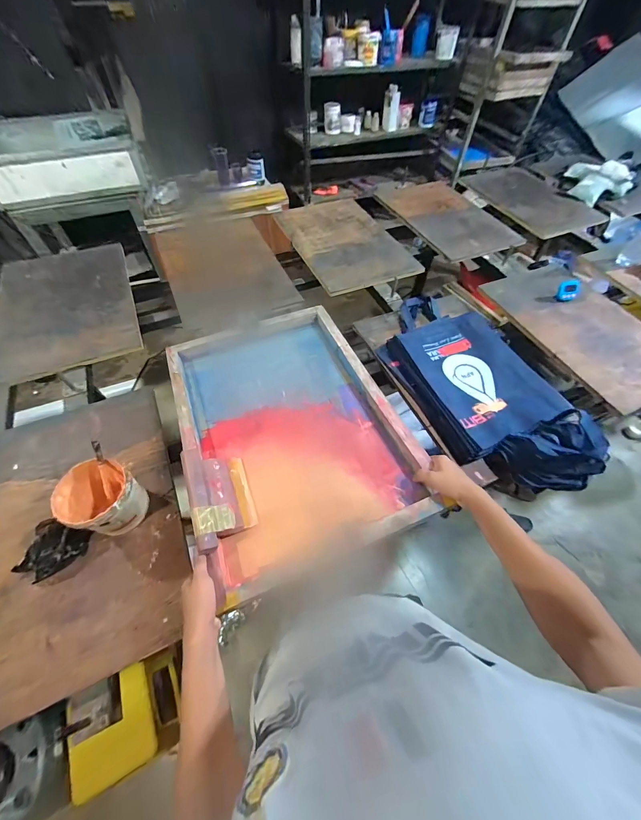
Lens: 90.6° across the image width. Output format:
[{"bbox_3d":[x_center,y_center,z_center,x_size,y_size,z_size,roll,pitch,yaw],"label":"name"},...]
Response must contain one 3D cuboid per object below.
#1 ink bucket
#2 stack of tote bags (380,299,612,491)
[{"bbox_3d":[-0.422,0.179,0.629,0.130,0.123,0.126,26,59,14],"label":"ink bucket"},{"bbox_3d":[0.404,-0.096,0.823,0.334,0.116,0.647,-19,59,-15],"label":"stack of tote bags"}]

